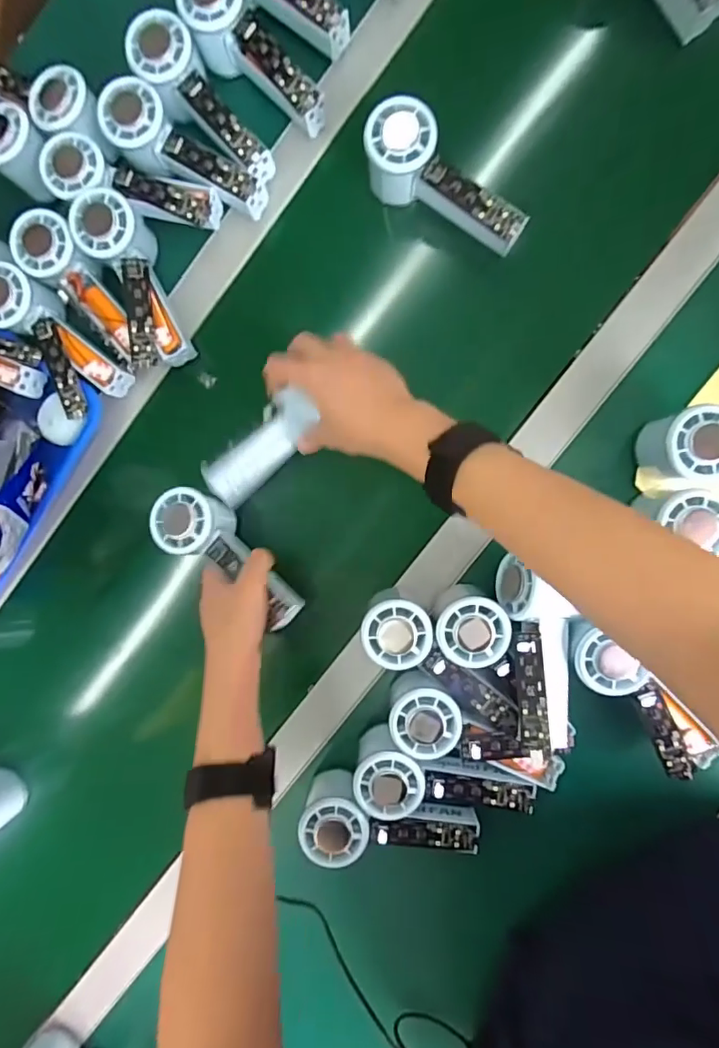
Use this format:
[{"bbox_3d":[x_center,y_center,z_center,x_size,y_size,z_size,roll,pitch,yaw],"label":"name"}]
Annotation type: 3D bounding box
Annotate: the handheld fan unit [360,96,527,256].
[{"bbox_3d":[0.076,-0.293,0.436,0.149,0.061,0.055,32,95,7],"label":"handheld fan unit"}]

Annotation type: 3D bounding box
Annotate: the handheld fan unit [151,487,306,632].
[{"bbox_3d":[-0.112,0.025,0.459,0.152,0.056,0.062,41,96,2],"label":"handheld fan unit"}]

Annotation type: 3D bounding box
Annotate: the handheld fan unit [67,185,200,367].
[{"bbox_3d":[-0.206,-0.223,0.479,0.052,0.057,0.157,-19,102,8],"label":"handheld fan unit"}]

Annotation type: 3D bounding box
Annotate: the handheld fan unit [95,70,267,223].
[{"bbox_3d":[-0.157,-0.337,0.472,0.154,0.046,0.055,27,95,-8],"label":"handheld fan unit"}]

